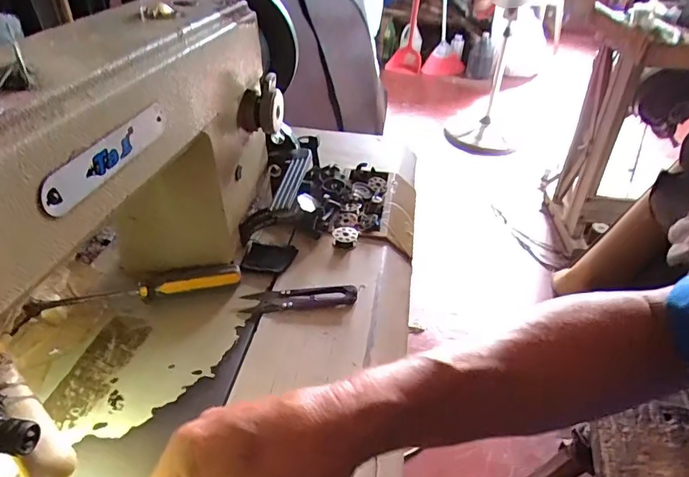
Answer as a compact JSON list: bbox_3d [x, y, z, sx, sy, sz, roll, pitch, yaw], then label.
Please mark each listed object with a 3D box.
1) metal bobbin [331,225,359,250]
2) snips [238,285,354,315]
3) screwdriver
[{"bbox_3d":[0.001,-0.002,0.483,0.025,0.010,0.025,4,37,0],"label":"metal bobbin"},{"bbox_3d":[-0.039,0.051,0.417,0.099,0.008,0.026,-3,38,-8],"label":"snips"},{"bbox_3d":[-0.170,0.044,0.407,0.158,0.016,0.024,-9,39,-16],"label":"screwdriver"}]

